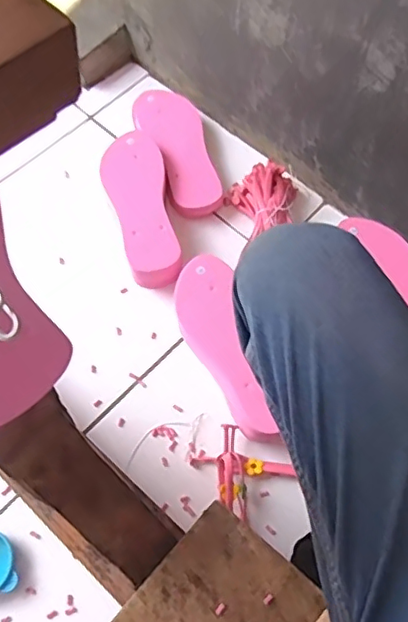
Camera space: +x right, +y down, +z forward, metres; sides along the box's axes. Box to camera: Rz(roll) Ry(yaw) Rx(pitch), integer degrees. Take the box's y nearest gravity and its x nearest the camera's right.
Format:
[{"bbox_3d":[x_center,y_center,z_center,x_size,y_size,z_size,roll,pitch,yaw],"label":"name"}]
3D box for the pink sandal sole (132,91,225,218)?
[{"bbox_3d":[-0.040,-0.257,0.911,0.100,0.046,0.241,-17,65,-10],"label":"pink sandal sole"}]

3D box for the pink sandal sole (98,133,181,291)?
[{"bbox_3d":[-0.095,-0.148,0.858,0.090,0.065,0.252,-10,64,-7],"label":"pink sandal sole"}]

